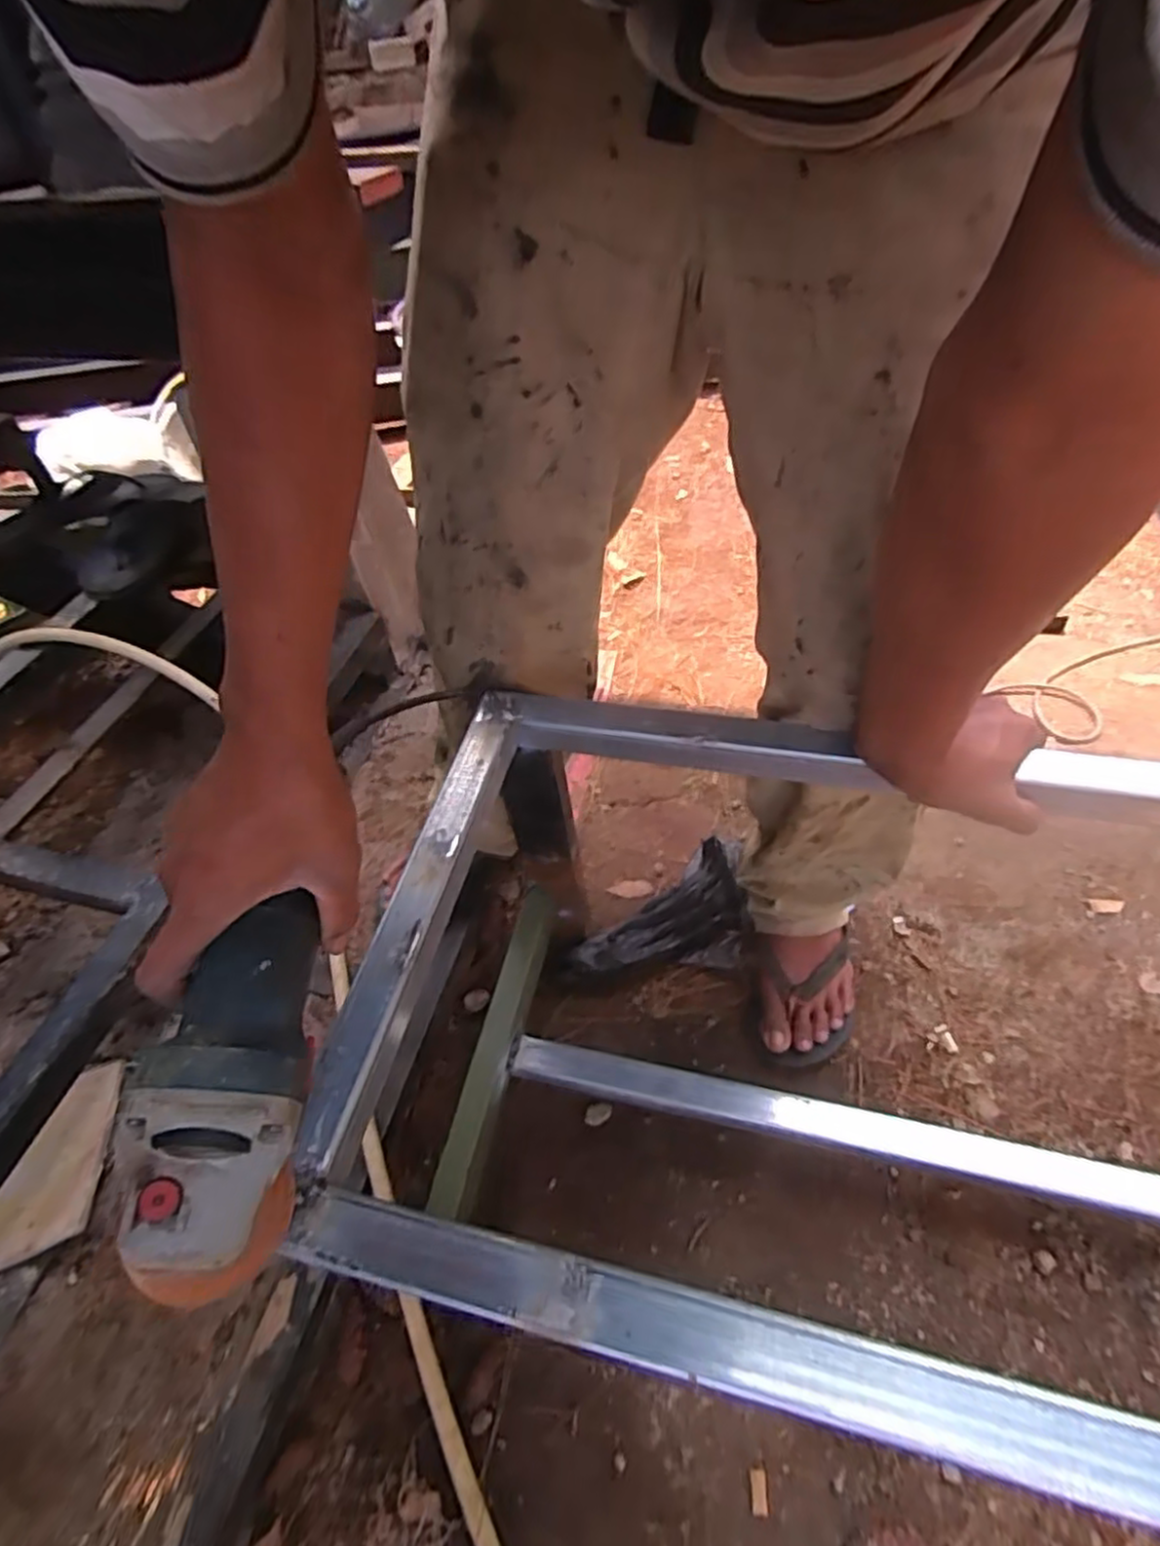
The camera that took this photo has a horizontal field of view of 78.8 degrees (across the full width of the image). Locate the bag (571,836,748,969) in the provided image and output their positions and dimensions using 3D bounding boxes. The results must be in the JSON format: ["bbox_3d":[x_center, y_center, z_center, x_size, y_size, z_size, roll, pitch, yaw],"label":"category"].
[{"bbox_3d":[0.097,0.162,0.861,0.214,0.069,0.134,-1,49,4],"label":"bag"}]

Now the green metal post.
[{"bbox_3d":[-0.080,0.264,0.706,0.033,0.038,0.312,8,50,12],"label":"green metal post"}]

